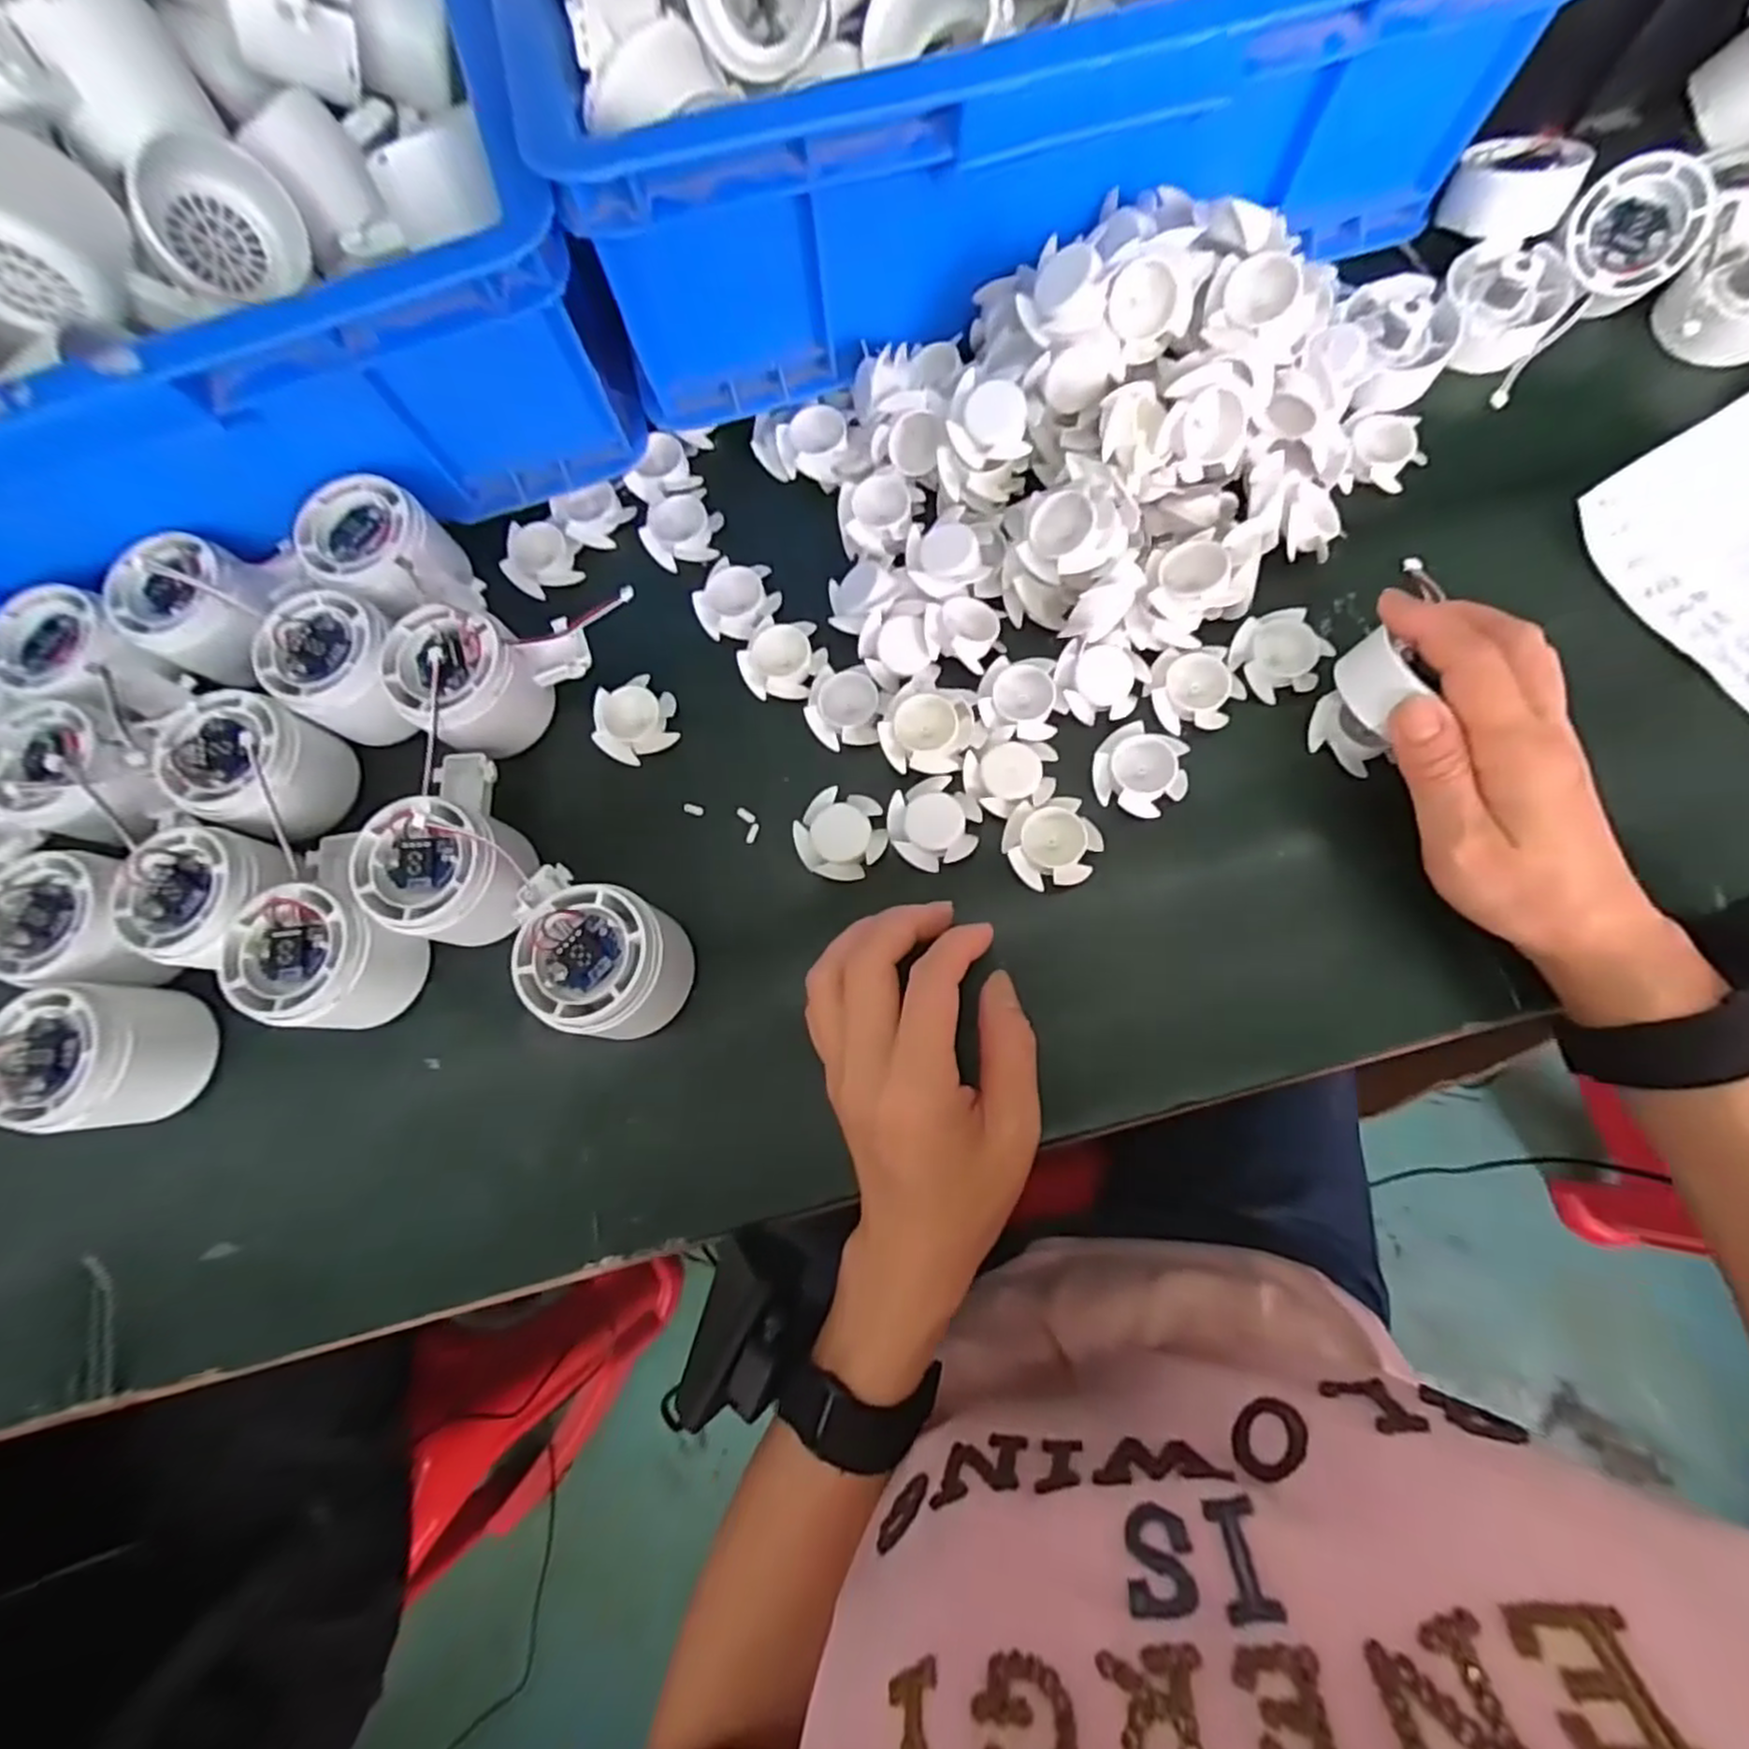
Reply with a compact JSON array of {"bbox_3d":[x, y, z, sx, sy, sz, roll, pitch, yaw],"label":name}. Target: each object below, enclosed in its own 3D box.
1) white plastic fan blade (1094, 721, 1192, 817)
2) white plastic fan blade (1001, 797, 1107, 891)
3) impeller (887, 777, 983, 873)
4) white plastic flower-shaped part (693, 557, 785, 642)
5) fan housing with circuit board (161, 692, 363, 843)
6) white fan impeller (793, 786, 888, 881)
[{"bbox_3d":[0.119,-0.046,0.330,0.040,0.013,0.037,-1,78,4],"label":"white plastic fan blade"},{"bbox_3d":[0.079,-0.013,0.328,0.040,0.016,0.038,-1,78,4],"label":"white plastic fan blade"},{"bbox_3d":[0.027,-0.023,0.332,0.039,0.009,0.039,-1,78,4],"label":"impeller"},{"bbox_3d":[-0.068,-0.136,0.366,0.039,0.013,0.038,7,79,6],"label":"white plastic flower-shaped part"},{"bbox_3d":[-0.283,-0.046,0.341,0.069,0.056,0.064,13,79,8],"label":"fan housing with circuit board"},{"bbox_3d":[-0.015,-0.018,0.337,0.039,0.011,0.041,-1,78,4],"label":"white fan impeller"}]

